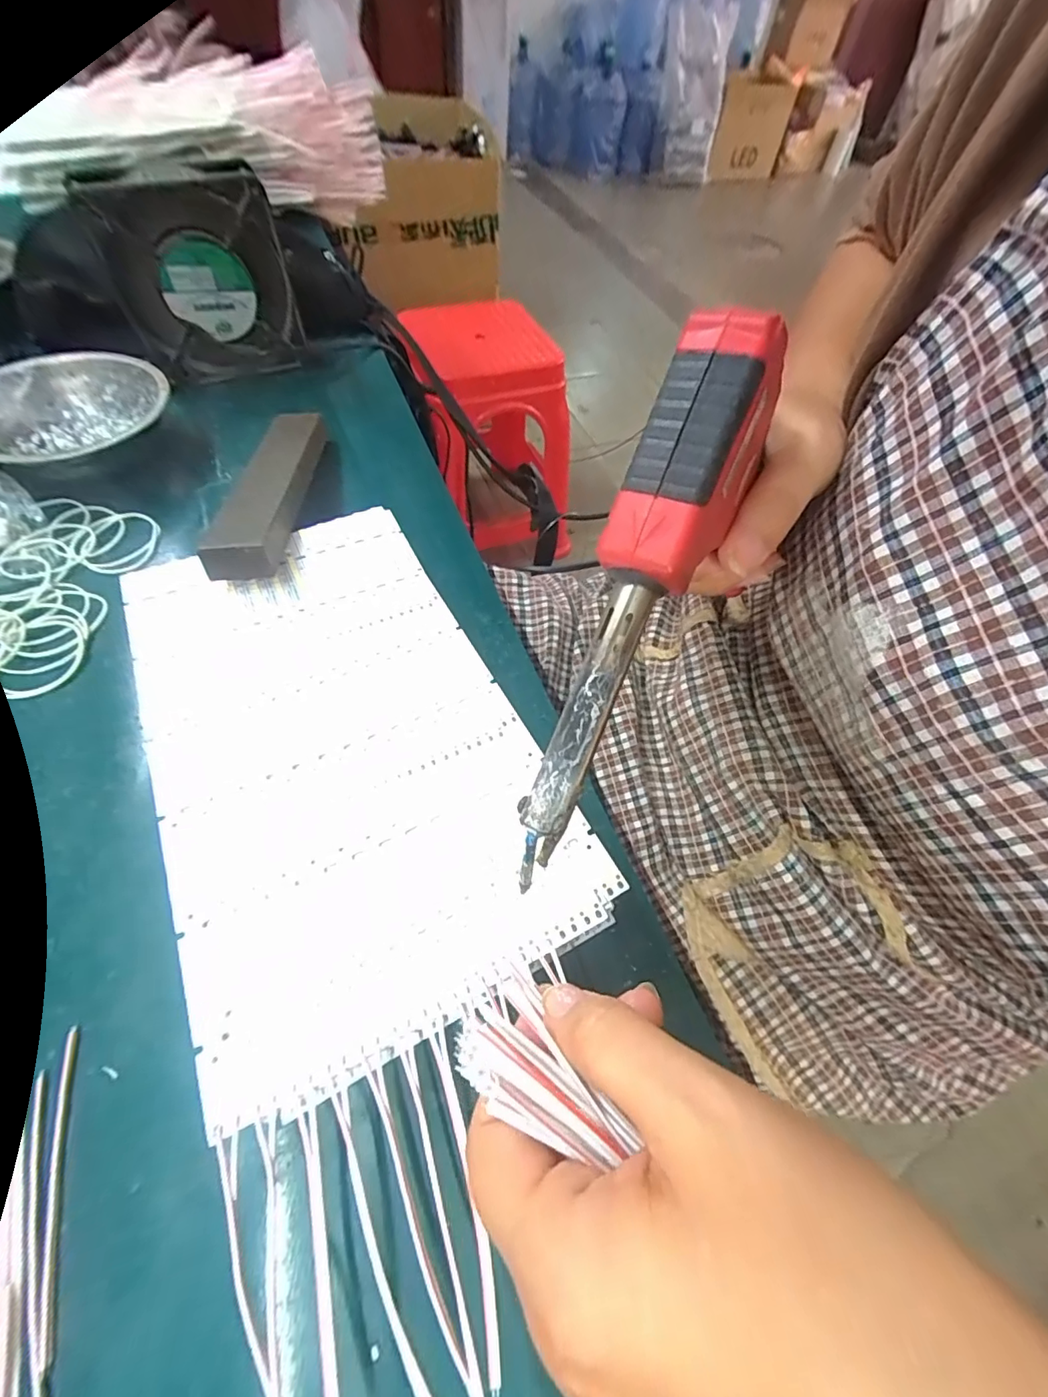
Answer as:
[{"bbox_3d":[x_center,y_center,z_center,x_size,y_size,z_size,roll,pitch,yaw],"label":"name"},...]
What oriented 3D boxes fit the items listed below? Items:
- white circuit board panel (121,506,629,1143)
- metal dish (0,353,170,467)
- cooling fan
[{"bbox_3d":[-0.084,0.013,0.229,0.147,0.004,0.250,-23,63,-18],"label":"white circuit board panel"},{"bbox_3d":[-0.303,-0.188,0.345,0.111,0.043,0.119,36,62,17],"label":"metal dish"},{"bbox_3d":[-0.234,-0.299,0.377,0.118,0.127,0.030,-19,61,-16],"label":"cooling fan"}]

